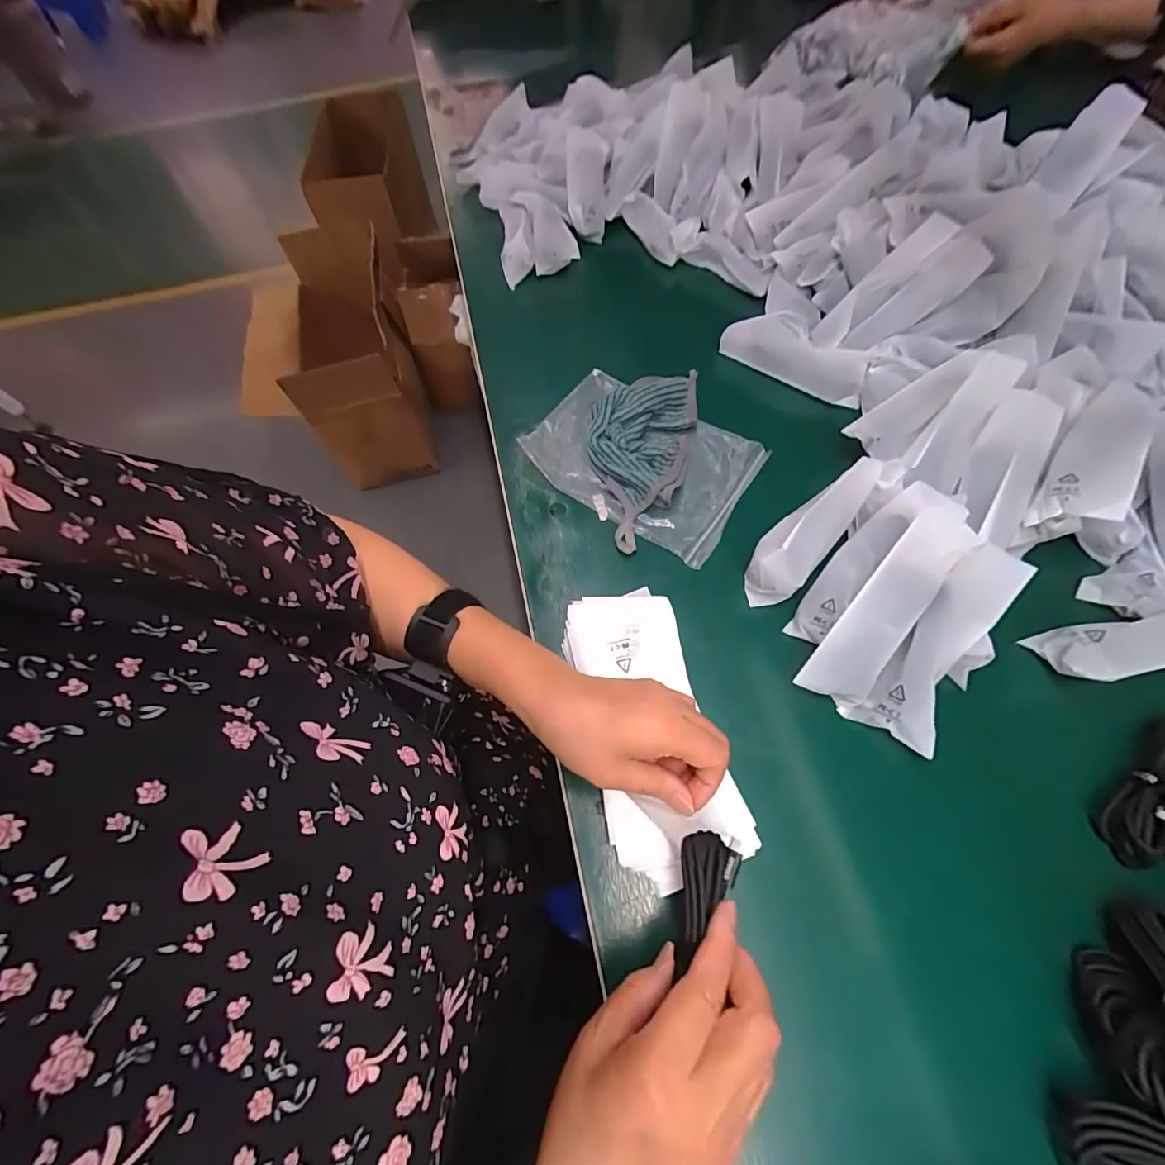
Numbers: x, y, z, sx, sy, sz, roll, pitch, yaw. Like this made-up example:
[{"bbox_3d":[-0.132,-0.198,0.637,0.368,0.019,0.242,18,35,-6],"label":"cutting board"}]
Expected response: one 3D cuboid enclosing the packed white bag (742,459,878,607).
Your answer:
[{"bbox_3d":[0.187,-0.046,0.407,0.047,0.030,0.151,38,82,25],"label":"packed white bag"}]

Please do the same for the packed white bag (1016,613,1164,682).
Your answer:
[{"bbox_3d":[0.418,0.043,0.357,0.152,0.036,0.042,-9,63,0],"label":"packed white bag"}]

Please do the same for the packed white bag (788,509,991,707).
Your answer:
[{"bbox_3d":[0.222,0.017,0.357,0.044,0.022,0.163,37,94,20],"label":"packed white bag"}]

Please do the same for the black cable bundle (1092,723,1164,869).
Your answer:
[{"bbox_3d":[0.377,0.134,0.325,0.030,0.025,0.105,40,72,20],"label":"black cable bundle"}]

